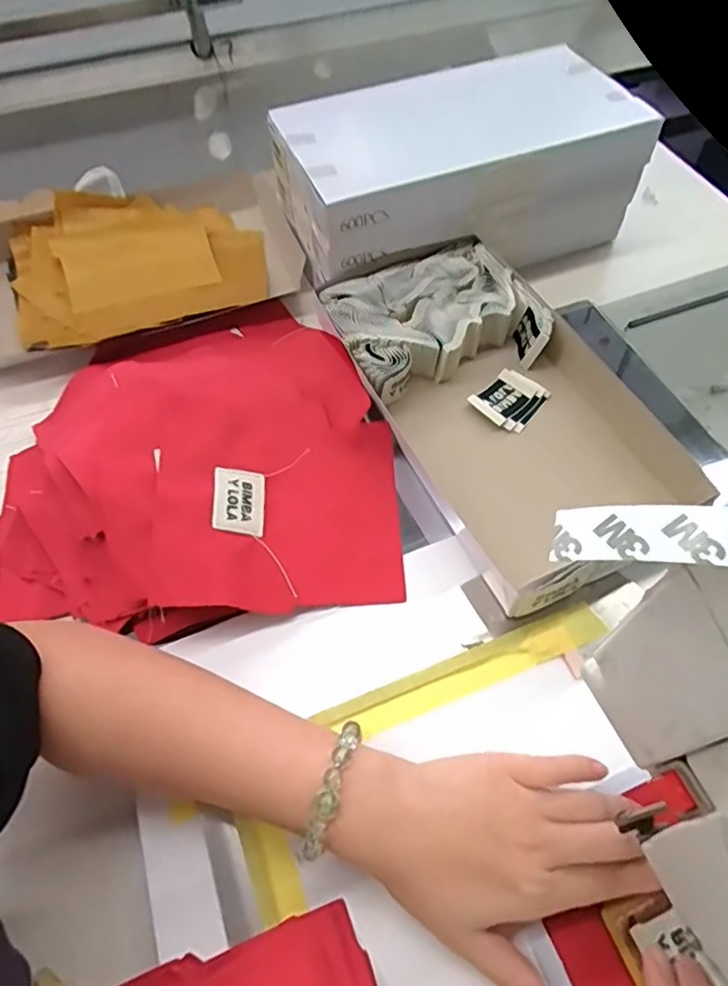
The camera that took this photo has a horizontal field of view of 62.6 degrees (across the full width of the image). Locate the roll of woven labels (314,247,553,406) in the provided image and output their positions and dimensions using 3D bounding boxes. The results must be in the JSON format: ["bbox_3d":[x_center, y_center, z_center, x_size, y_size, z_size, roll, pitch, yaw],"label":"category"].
[{"bbox_3d":[0.060,-0.140,0.504,0.162,0.043,0.128,-20,61,-11],"label":"roll of woven labels"}]

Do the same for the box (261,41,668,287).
[{"bbox_3d":[0.083,-0.302,0.564,0.308,0.119,0.162,-21,61,-11],"label":"box"}]

